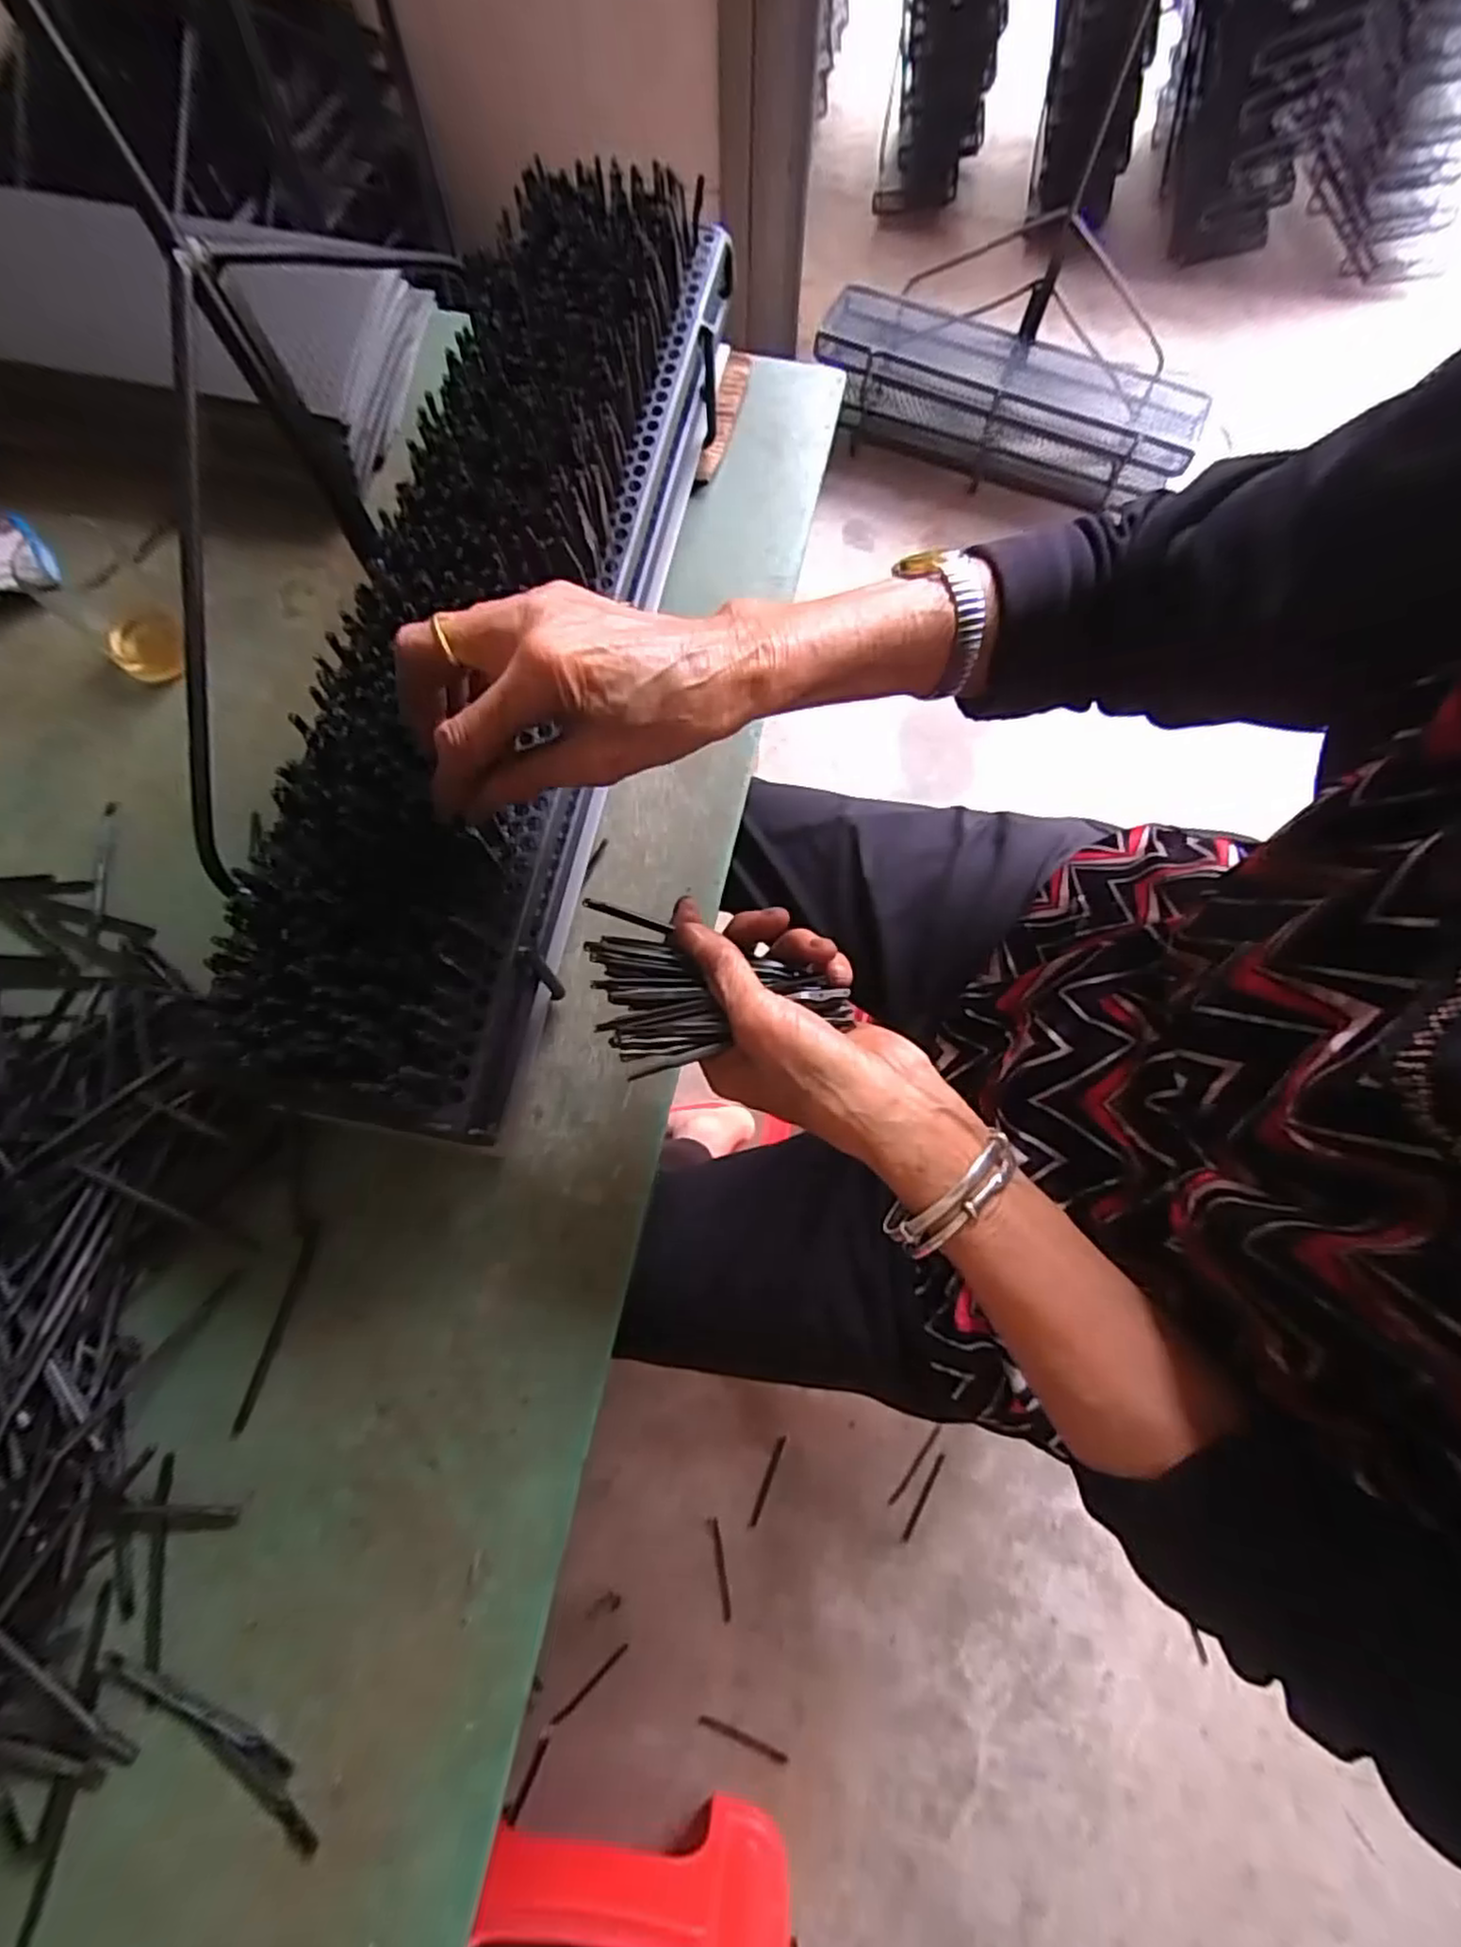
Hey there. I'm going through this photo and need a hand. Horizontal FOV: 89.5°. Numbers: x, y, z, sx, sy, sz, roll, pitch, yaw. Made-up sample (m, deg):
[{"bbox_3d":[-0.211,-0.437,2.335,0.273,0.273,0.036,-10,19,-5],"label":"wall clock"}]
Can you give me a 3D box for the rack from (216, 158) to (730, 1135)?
[{"bbox_3d":[-0.120,-0.205,0.420,0.132,0.087,0.569,10,76,2],"label":"rack"}]

